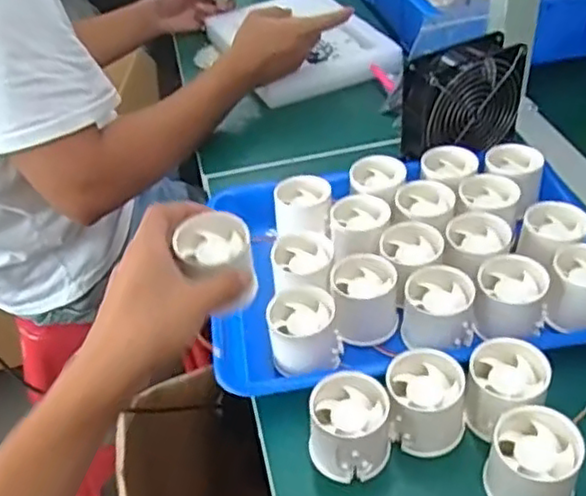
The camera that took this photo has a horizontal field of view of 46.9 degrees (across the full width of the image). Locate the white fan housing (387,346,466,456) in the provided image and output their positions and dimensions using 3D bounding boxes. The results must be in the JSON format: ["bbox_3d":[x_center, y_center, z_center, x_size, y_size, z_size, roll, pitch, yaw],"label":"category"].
[{"bbox_3d":[0.092,0.106,0.465,0.054,0.049,0.053,0,41,6],"label":"white fan housing"}]

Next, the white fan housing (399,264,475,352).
[{"bbox_3d":[0.112,0.047,0.519,0.056,0.040,0.056,1,42,8],"label":"white fan housing"}]

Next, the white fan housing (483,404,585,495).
[{"bbox_3d":[0.151,0.136,0.424,0.053,0.053,0.048,9,43,17],"label":"white fan housing"}]

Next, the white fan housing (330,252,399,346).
[{"bbox_3d":[0.058,0.041,0.541,0.050,0.047,0.058,-1,41,6],"label":"white fan housing"}]

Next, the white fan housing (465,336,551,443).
[{"bbox_3d":[0.147,0.099,0.460,0.054,0.047,0.062,6,42,14],"label":"white fan housing"}]

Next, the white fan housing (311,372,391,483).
[{"bbox_3d":[0.038,0.120,0.454,0.052,0.049,0.051,-1,41,6],"label":"white fan housing"}]

